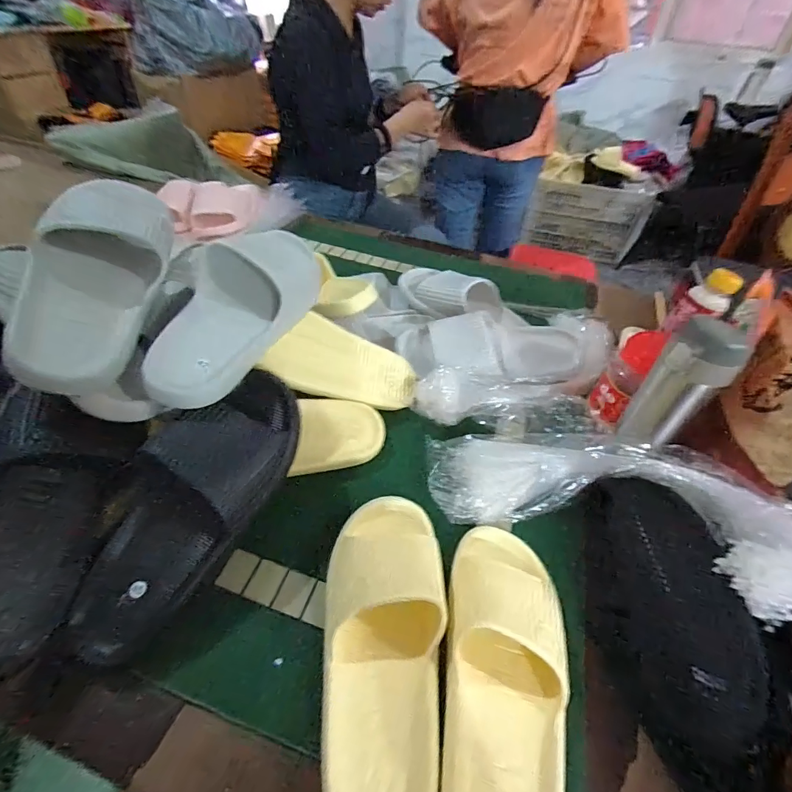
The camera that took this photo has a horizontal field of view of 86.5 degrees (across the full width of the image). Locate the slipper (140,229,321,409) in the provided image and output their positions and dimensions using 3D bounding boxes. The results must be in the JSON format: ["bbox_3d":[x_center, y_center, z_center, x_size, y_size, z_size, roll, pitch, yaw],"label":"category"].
[{"bbox_3d":[-0.169,-0.107,0.474,0.115,0.081,0.271,10,45,5],"label":"slipper"}]

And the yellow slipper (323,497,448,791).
[{"bbox_3d":[-0.009,0.202,0.364,0.106,0.058,0.268,2,44,-3],"label":"yellow slipper"}]

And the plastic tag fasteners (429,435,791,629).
[{"bbox_3d":[0.222,0.108,0.455,0.387,0.066,0.166,8,41,32],"label":"plastic tag fasteners"}]

